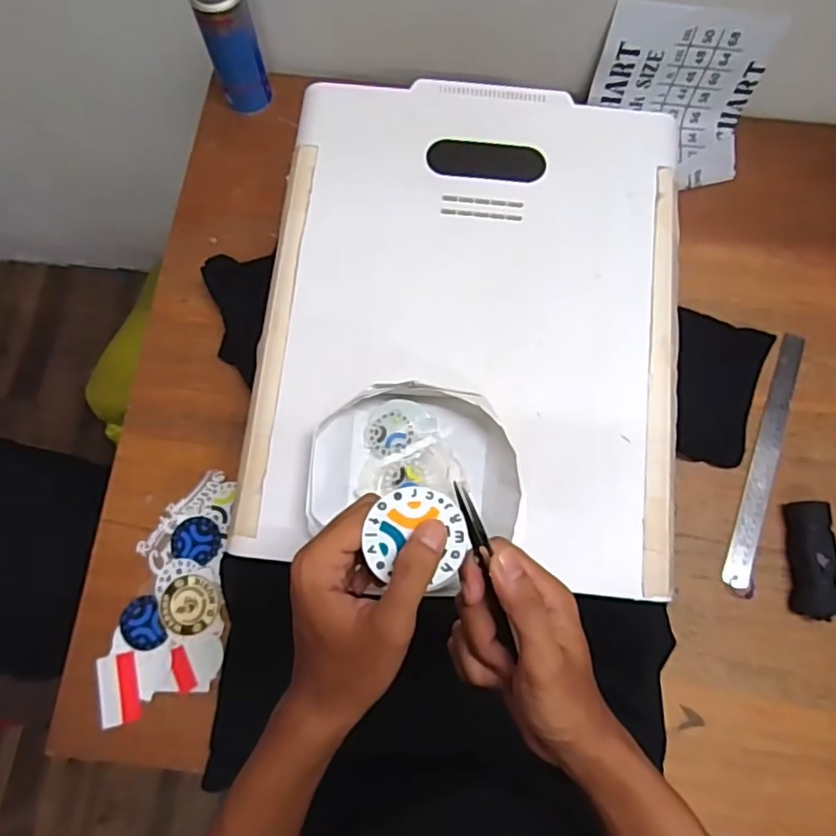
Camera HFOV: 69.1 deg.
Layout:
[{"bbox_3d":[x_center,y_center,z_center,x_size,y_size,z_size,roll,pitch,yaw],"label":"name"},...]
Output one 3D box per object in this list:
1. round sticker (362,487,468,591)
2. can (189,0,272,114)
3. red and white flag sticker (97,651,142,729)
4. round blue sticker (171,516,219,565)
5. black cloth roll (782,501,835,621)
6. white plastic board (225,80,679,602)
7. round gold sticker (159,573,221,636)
[{"bbox_3d":[0.000,0.066,0.343,0.056,0.004,0.053,0,94,-6],"label":"round sticker"},{"bbox_3d":[-0.233,-0.469,0.770,0.065,0.175,0.063,0,77,0],"label":"can"},{"bbox_3d":[-0.323,0.294,0.658,0.042,0.004,0.072,-9,75,-10],"label":"red and white flag sticker"},{"bbox_3d":[-0.255,0.139,0.699,0.054,0.005,0.048,14,77,3],"label":"round blue sticker"},{"bbox_3d":[0.445,0.158,0.680,0.049,0.035,0.127,0,77,0],"label":"black cloth roll"},{"bbox_3d":[0.052,-0.106,0.592,0.395,0.022,0.494,7,77,1],"label":"white plastic board"},{"bbox_3d":[-0.254,0.208,0.678,0.064,0.005,0.062,0,77,0],"label":"round gold sticker"}]

